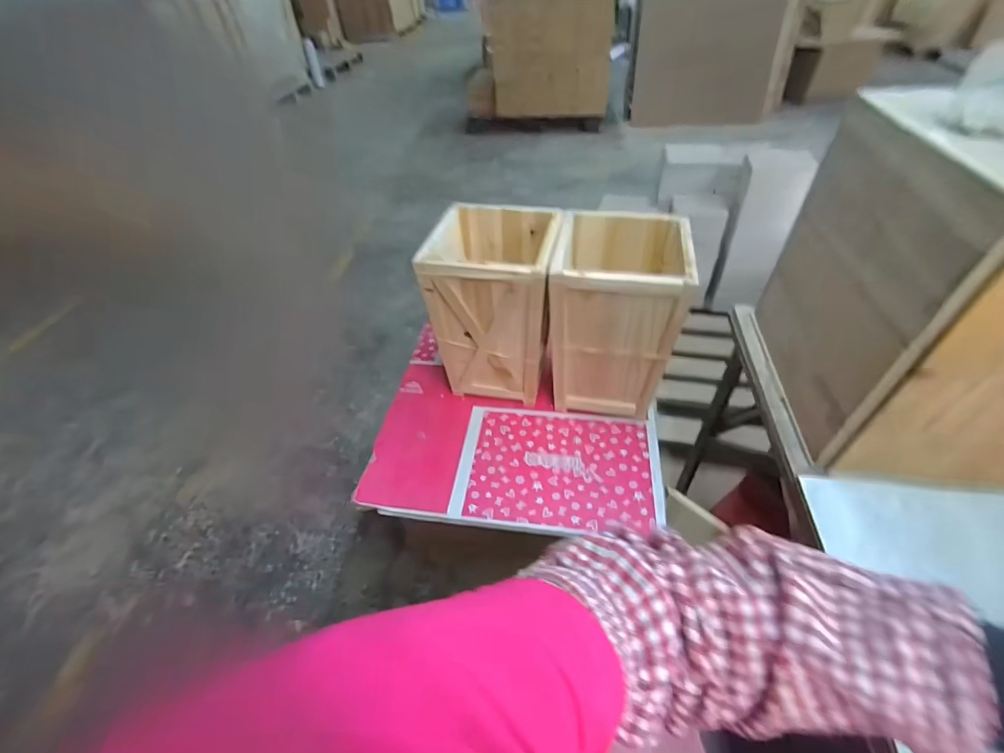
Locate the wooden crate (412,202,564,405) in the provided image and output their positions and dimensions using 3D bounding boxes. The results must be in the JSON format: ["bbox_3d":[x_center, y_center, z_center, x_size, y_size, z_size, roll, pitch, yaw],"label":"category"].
[{"bbox_3d":[-0.011,-0.143,0.999,0.253,0.384,0.253,7,47,11],"label":"wooden crate"}]

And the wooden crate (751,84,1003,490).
[{"bbox_3d":[0.581,-0.107,0.546,0.305,0.352,0.333,3,46,7],"label":"wooden crate"}]

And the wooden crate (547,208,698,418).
[{"bbox_3d":[0.233,-0.110,0.949,0.244,0.382,0.235,7,47,10],"label":"wooden crate"}]

